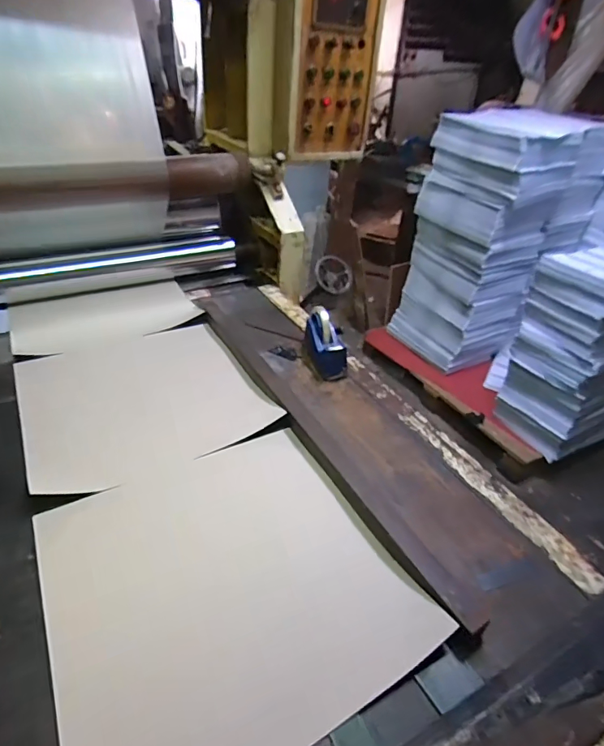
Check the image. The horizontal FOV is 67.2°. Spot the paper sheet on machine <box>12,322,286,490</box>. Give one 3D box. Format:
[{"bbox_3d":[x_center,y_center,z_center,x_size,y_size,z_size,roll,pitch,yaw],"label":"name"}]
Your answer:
[{"bbox_3d":[-0.331,0.050,0.941,0.435,0.039,0.470,-17,41,-26],"label":"paper sheet on machine"}]

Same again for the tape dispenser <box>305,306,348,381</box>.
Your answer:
[{"bbox_3d":[0.058,-0.072,1.056,0.073,0.109,0.148,-4,37,-10],"label":"tape dispenser"}]

